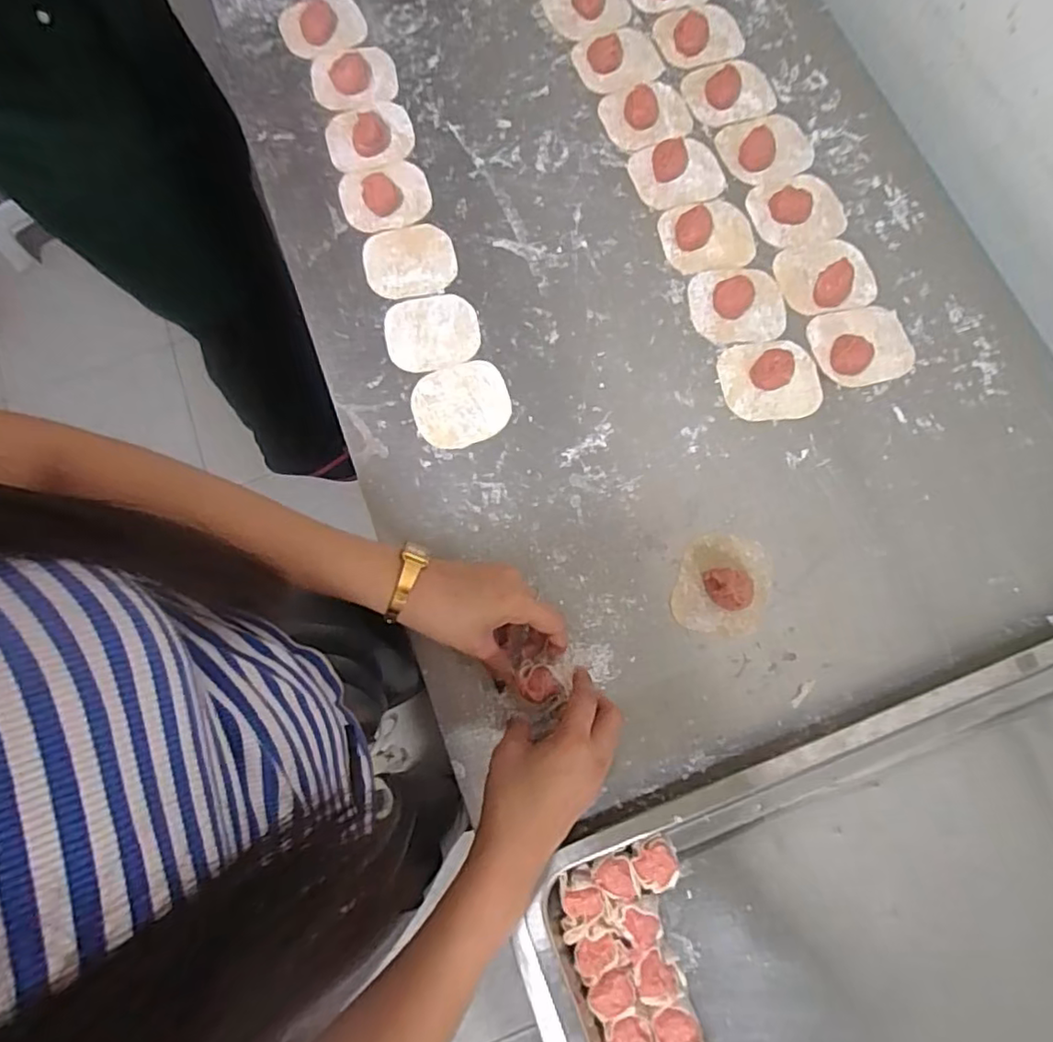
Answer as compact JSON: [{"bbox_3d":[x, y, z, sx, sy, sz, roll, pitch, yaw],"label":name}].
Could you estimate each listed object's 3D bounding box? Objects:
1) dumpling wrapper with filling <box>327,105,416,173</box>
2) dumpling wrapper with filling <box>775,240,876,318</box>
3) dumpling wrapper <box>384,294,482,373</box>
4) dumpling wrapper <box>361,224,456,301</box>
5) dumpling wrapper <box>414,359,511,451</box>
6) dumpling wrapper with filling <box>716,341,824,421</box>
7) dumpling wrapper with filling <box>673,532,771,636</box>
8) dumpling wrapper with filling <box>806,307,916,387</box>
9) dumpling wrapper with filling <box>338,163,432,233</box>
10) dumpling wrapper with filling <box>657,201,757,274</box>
[{"bbox_3d":[-0.155,-0.381,0.606,0.084,0.016,0.069,-17,78,-2],"label":"dumpling wrapper with filling"},{"bbox_3d":[0.271,-0.224,0.553,0.086,0.017,0.070,-9,78,0],"label":"dumpling wrapper with filling"},{"bbox_3d":[-0.086,-0.171,0.556,0.082,0.004,0.072,-9,78,-1],"label":"dumpling wrapper"},{"bbox_3d":[-0.109,-0.244,0.577,0.082,0.005,0.075,0,78,1],"label":"dumpling wrapper"},{"bbox_3d":[-0.057,-0.102,0.538,0.083,0.004,0.072,-17,78,-2],"label":"dumpling wrapper"},{"bbox_3d":[0.213,-0.125,0.529,0.086,0.022,0.071,-5,78,0],"label":"dumpling wrapper with filling"},{"bbox_3d":[0.160,0.050,0.490,0.072,0.022,0.083,19,79,5],"label":"dumpling wrapper with filling"},{"bbox_3d":[0.297,-0.157,0.535,0.083,0.021,0.072,-13,78,-1],"label":"dumpling wrapper with filling"},{"bbox_3d":[-0.137,-0.315,0.592,0.084,0.014,0.070,-18,78,-2],"label":"dumpling wrapper with filling"},{"bbox_3d":[0.169,-0.265,0.569,0.085,0.013,0.070,-10,78,-1],"label":"dumpling wrapper with filling"}]

